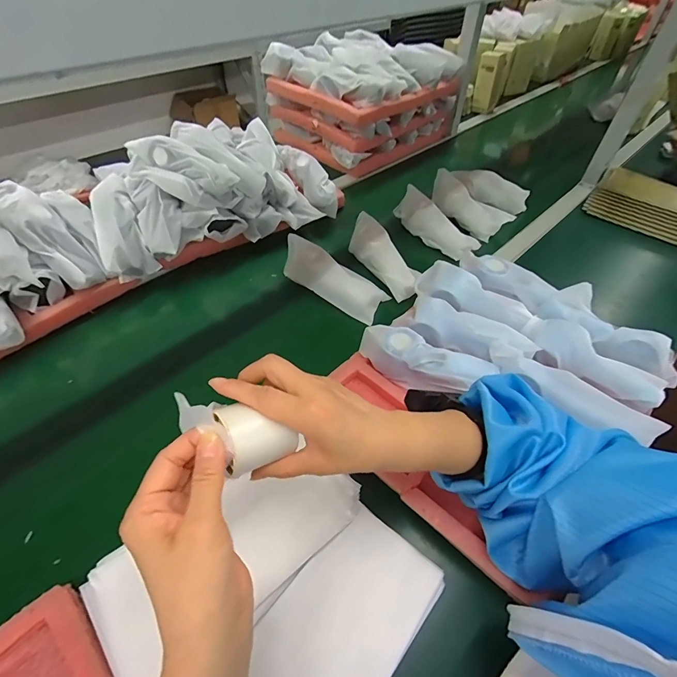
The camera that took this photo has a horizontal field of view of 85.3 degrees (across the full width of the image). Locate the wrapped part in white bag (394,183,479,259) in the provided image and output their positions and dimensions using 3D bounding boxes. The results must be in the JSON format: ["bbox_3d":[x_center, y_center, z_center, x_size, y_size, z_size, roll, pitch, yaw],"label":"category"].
[{"bbox_3d":[0.198,-0.234,0.766,0.049,0.057,0.191,-35,71,-27],"label":"wrapped part in white bag"}]

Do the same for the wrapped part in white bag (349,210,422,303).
[{"bbox_3d":[0.082,-0.150,0.691,0.064,0.050,0.194,-23,67,-19],"label":"wrapped part in white bag"}]

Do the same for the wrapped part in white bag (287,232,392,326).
[{"bbox_3d":[-0.012,-0.105,0.648,0.200,0.042,0.076,37,57,8],"label":"wrapped part in white bag"}]

